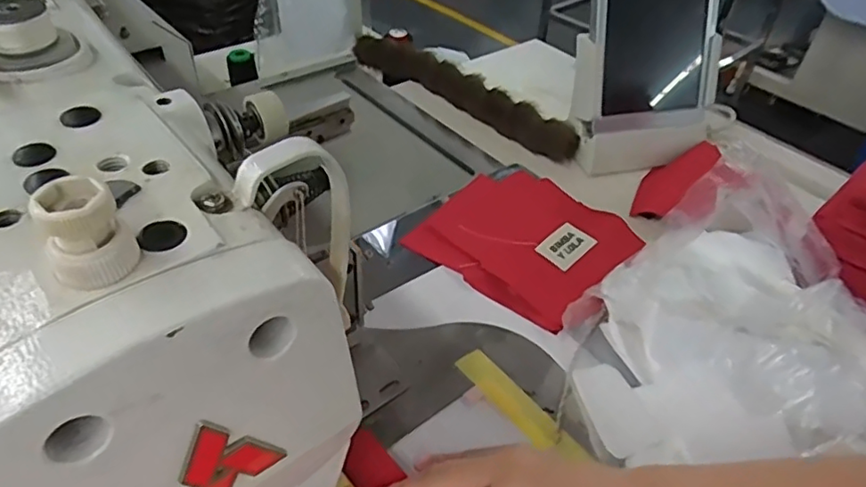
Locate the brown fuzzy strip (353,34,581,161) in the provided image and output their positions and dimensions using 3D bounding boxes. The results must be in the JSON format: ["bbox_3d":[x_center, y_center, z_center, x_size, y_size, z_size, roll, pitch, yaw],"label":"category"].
[{"bbox_3d":[0.024,-0.206,0.762,0.042,0.032,0.381,-30,53,-32],"label":"brown fuzzy strip"}]

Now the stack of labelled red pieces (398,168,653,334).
[{"bbox_3d":[0.090,-0.010,0.554,0.166,0.015,0.172,30,48,25],"label":"stack of labelled red pieces"}]

